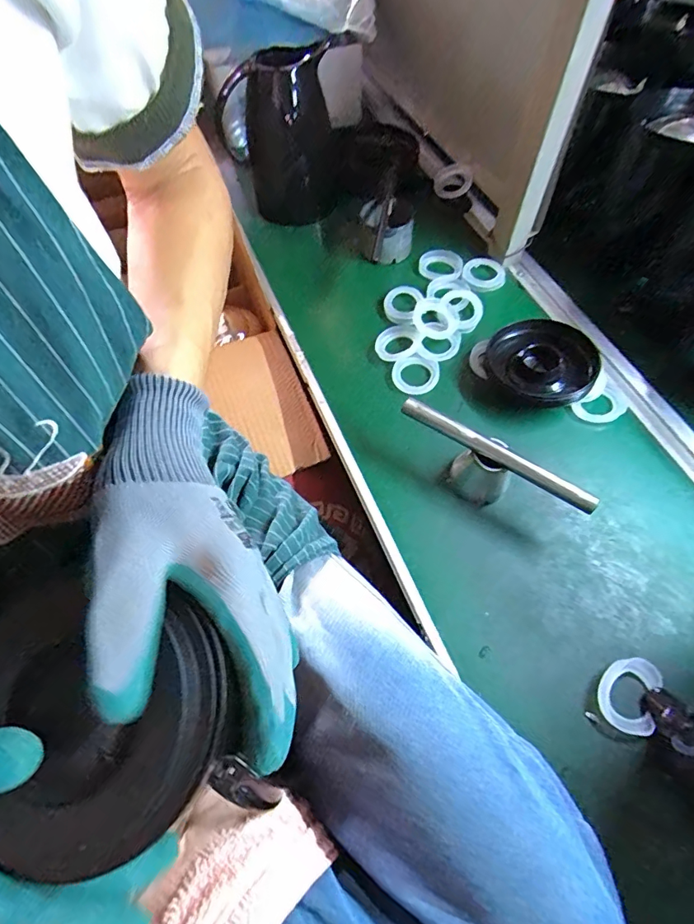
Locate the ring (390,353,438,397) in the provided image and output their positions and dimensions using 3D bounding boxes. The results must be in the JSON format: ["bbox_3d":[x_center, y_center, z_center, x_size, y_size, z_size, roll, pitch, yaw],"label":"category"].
[{"bbox_3d":[0.085,-0.106,0.564,0.055,0.015,0.049,-37,67,-19],"label":"ring"}]

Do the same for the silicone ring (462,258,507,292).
[{"bbox_3d":[0.188,-0.256,0.640,0.058,0.014,0.050,15,61,8],"label":"silicone ring"}]

